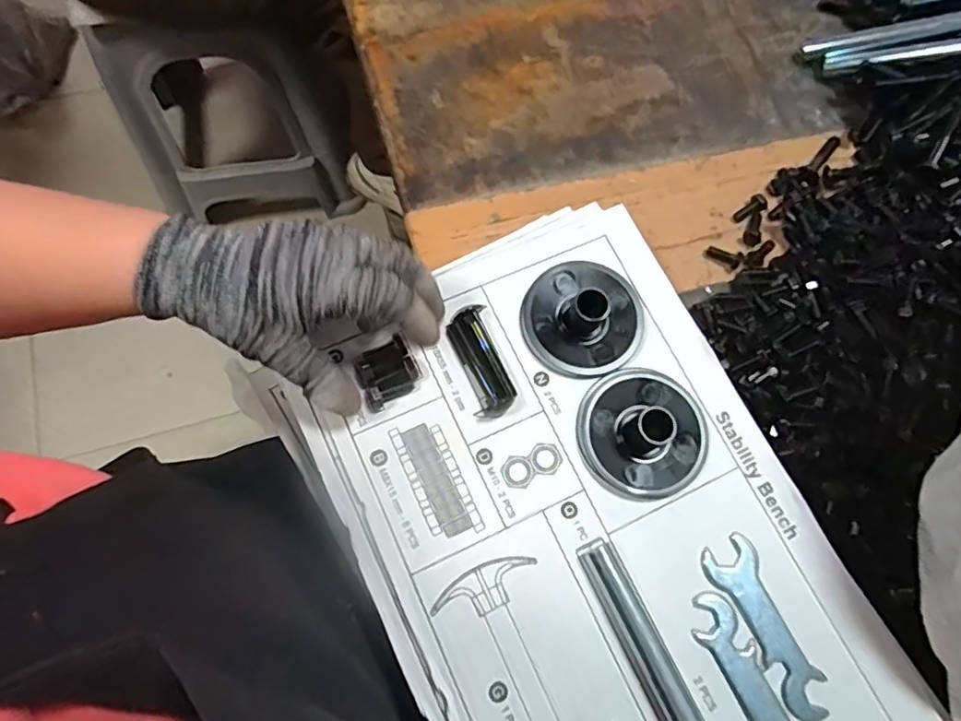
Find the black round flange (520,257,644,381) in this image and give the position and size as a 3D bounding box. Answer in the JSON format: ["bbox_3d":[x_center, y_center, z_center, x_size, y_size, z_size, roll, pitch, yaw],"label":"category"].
[{"bbox_3d":[0.061,-0.029,0.354,0.069,0.026,0.073,1,71,-3],"label":"black round flange"}]

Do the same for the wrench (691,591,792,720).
[{"bbox_3d":[0.138,0.167,0.308,0.028,0.004,0.093,-25,74,-11],"label":"wrench"}]

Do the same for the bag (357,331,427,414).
[{"bbox_3d":[-0.053,0.007,0.343,0.035,0.012,0.032,-30,75,-12],"label":"bag"}]

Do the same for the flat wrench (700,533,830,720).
[{"bbox_3d":[0.154,0.140,0.319,0.030,0.004,0.092,-26,75,-11],"label":"flat wrench"}]

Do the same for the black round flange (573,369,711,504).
[{"bbox_3d":[0.093,0.038,0.334,0.073,0.027,0.072,1,71,-3],"label":"black round flange"}]

